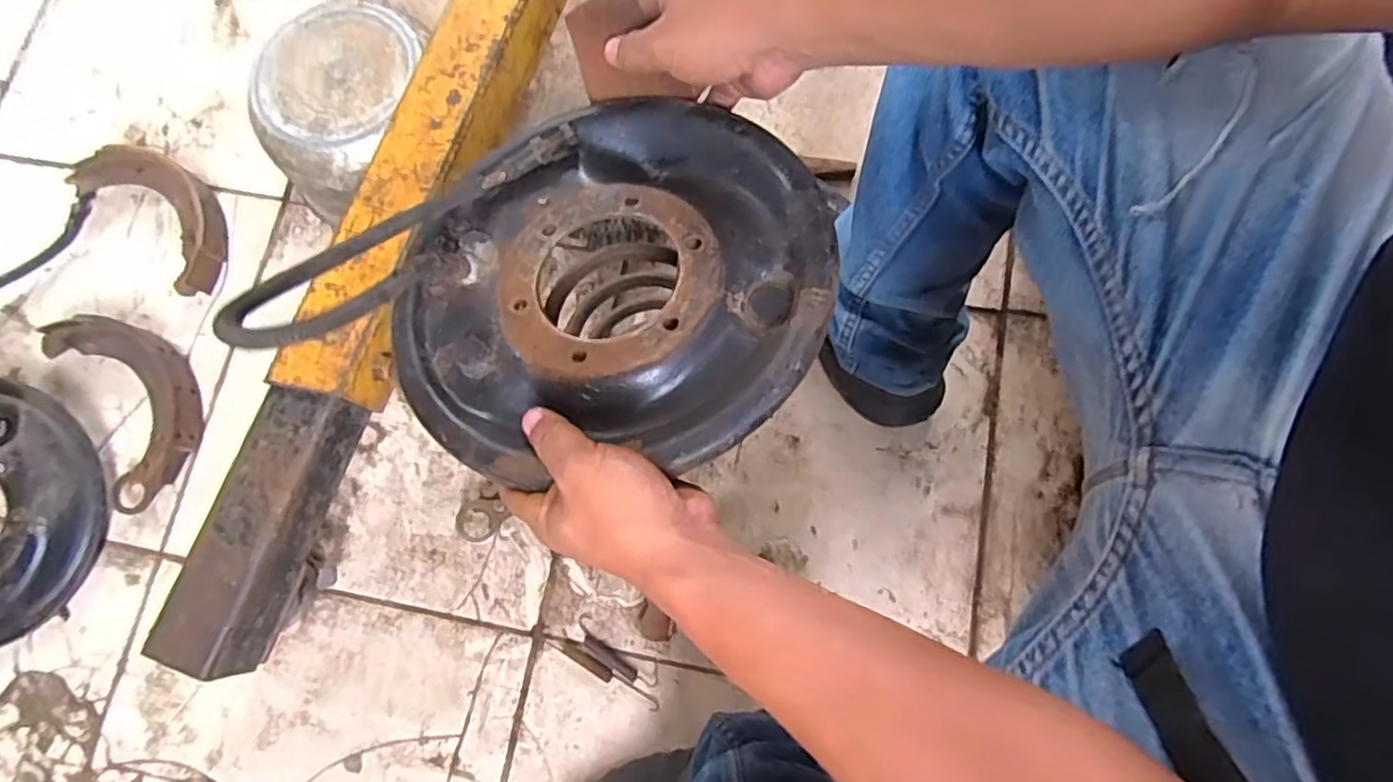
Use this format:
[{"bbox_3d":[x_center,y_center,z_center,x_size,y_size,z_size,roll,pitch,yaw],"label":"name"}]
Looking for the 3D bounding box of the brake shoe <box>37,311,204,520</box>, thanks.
[{"bbox_3d":[-0.595,0.006,0.746,0.120,0.032,0.223,-31,79,-6],"label":"brake shoe"}]

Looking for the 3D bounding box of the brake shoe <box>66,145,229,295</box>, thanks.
[{"bbox_3d":[-0.607,-0.208,0.804,0.221,0.029,0.099,40,81,9],"label":"brake shoe"}]

